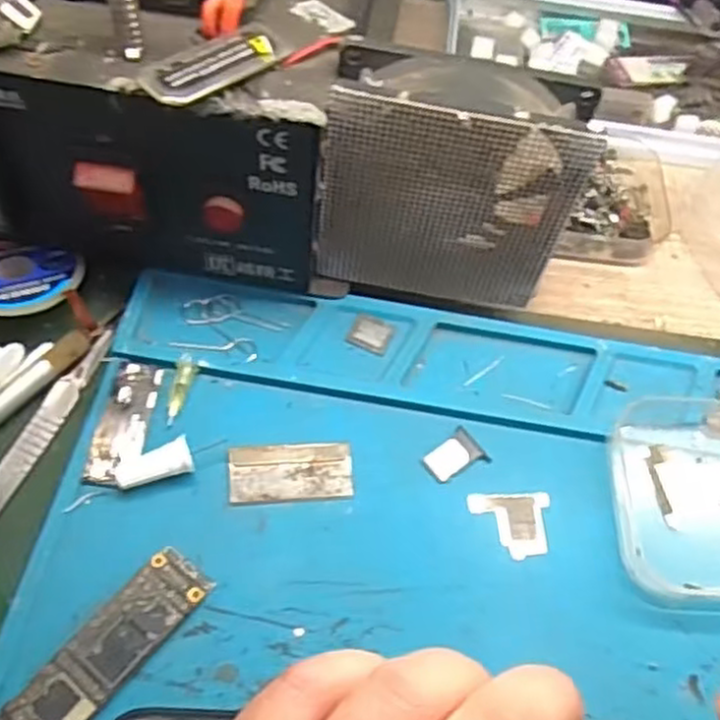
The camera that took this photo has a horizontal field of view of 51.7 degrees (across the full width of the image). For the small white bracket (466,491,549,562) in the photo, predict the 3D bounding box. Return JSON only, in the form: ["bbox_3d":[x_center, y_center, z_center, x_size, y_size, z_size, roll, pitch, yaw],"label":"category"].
[{"bbox_3d":[0.048,0.051,0.233,0.025,0.004,0.021,-1,58,-6],"label":"small white bracket"}]

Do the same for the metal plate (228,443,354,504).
[{"bbox_3d":[-0.022,0.035,0.236,0.038,0.004,0.019,-2,58,-7],"label":"metal plate"}]

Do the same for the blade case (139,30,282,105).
[{"bbox_3d":[-0.040,-0.082,0.207,0.015,0.007,0.043,39,63,18],"label":"blade case"}]

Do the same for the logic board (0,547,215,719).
[{"bbox_3d":[-0.069,0.081,0.202,0.020,0.005,0.064,34,61,16],"label":"logic board"}]

